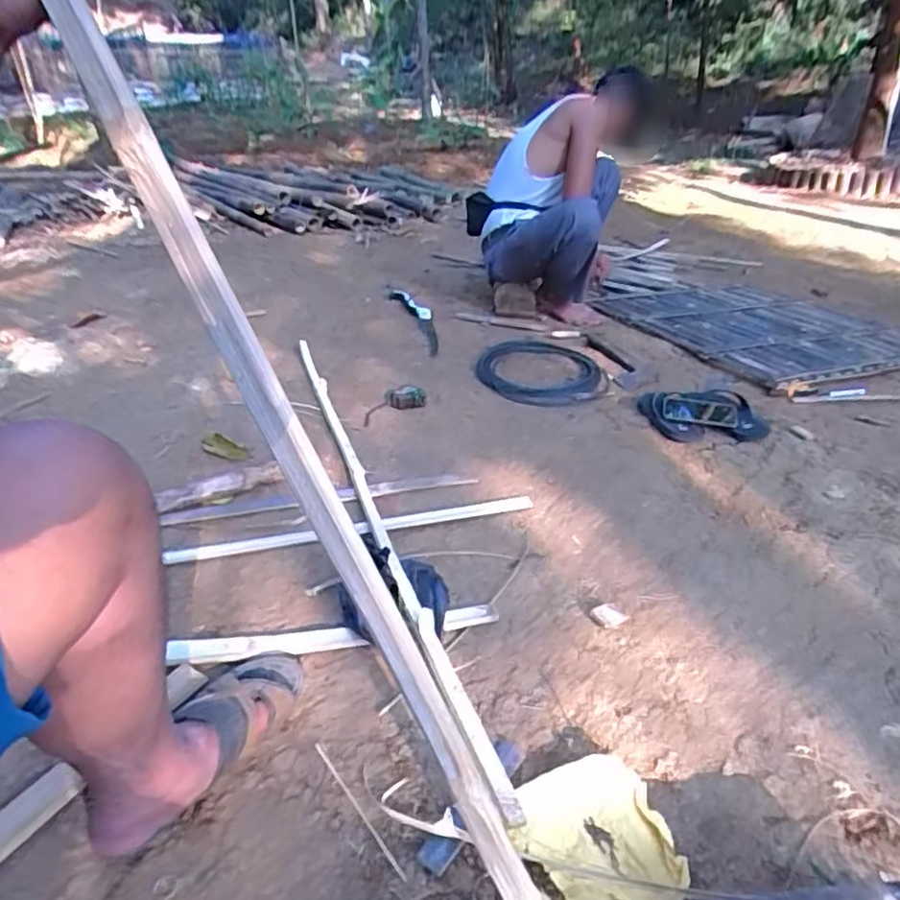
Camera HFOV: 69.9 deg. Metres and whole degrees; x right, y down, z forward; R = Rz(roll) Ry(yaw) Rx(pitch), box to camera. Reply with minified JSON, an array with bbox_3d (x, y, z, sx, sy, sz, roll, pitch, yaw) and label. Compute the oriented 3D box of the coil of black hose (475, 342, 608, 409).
[{"bbox_3d":[0.249,-0.224,1.724,0.333,0.048,0.338,9,30,11],"label":"coil of black hose"}]

